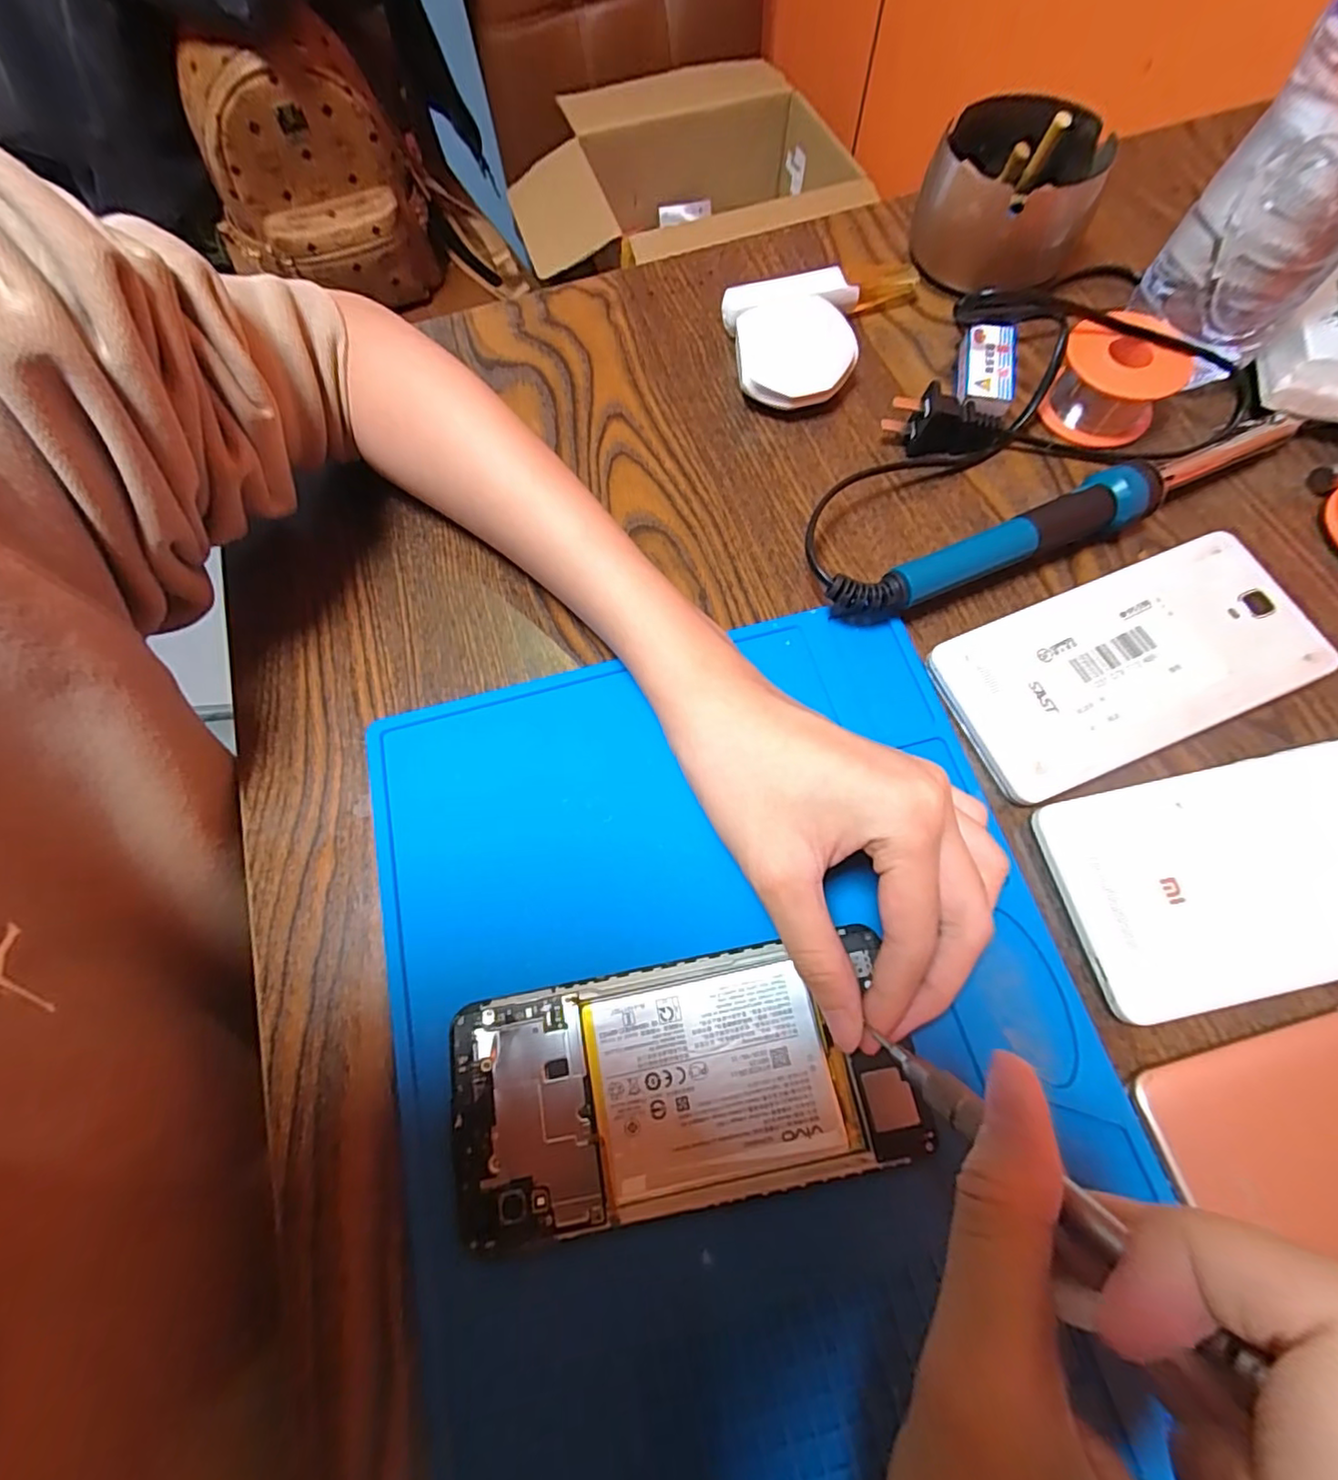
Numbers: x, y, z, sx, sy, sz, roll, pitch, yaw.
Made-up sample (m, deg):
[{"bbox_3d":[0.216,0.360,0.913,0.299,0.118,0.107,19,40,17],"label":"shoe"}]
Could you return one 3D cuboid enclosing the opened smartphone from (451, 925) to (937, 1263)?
[{"bbox_3d":[0.003,0.111,0.193,0.144,0.004,0.070,-11,69,-2],"label":"opened smartphone"}]

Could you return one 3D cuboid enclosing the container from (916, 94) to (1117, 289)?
[{"bbox_3d":[0.180,-0.290,0.319,0.085,0.050,0.084,-1,69,2],"label":"container"}]

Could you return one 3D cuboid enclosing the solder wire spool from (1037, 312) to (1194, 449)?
[{"bbox_3d":[0.212,-0.172,0.285,0.051,0.033,0.051,-1,69,2],"label":"solder wire spool"}]

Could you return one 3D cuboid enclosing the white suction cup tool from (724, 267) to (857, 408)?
[{"bbox_3d":[0.061,-0.206,0.306,0.066,0.025,0.084,5,70,4],"label":"white suction cup tool"}]

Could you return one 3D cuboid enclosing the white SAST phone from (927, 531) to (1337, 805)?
[{"bbox_3d":[0.183,-0.030,0.239,0.142,0.014,0.069,-22,70,-6],"label":"white SAST phone"}]

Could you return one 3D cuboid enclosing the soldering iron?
[{"bbox_3d":[0.174,-0.094,0.260,0.226,0.024,0.020,-22,70,-6],"label":"soldering iron"}]

